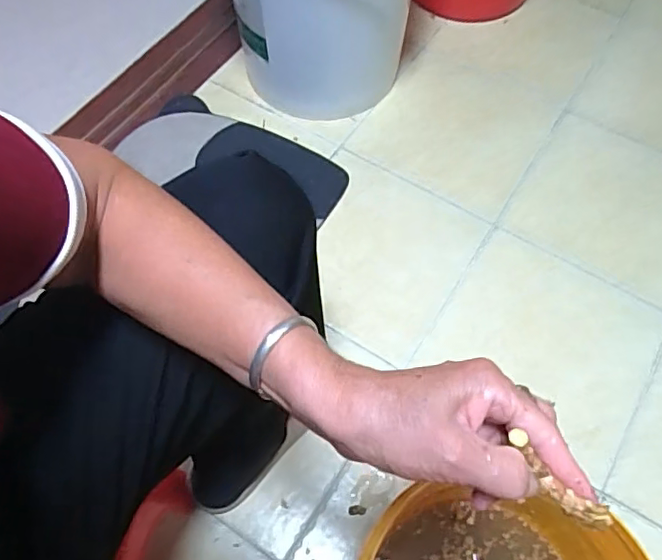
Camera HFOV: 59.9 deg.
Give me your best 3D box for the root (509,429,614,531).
[{"bbox_3d":[0.114,0.102,0.290,0.014,0.016,0.060,-40,76,-22],"label":"root"}]

